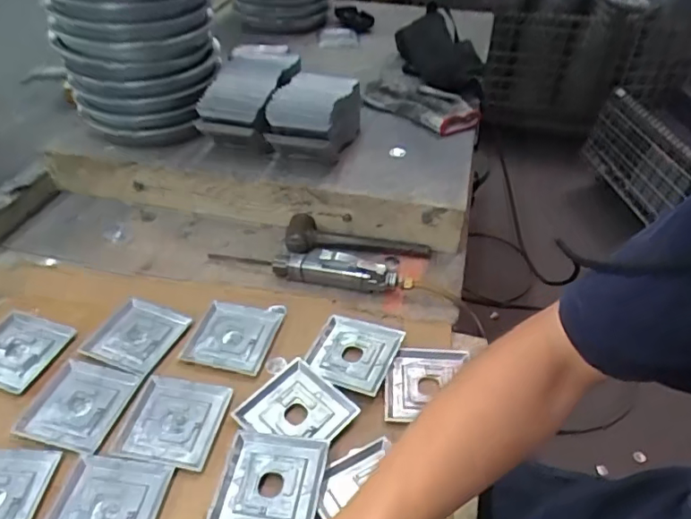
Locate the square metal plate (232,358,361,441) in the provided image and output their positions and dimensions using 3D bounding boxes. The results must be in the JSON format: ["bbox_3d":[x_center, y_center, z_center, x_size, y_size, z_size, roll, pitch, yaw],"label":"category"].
[{"bbox_3d":[-0.048,0.148,0.530,0.092,0.008,0.087,31,50,32],"label":"square metal plate"}]

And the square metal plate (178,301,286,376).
[{"bbox_3d":[-0.126,0.085,0.608,0.090,0.009,0.089,9,41,12],"label":"square metal plate"}]

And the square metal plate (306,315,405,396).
[{"bbox_3d":[0.008,0.099,0.584,0.087,0.011,0.089,16,43,19],"label":"square metal plate"}]

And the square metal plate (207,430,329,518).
[{"bbox_3d":[-0.066,0.193,0.470,0.089,0.014,0.089,6,41,8],"label":"square metal plate"}]

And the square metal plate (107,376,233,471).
[{"bbox_3d":[-0.169,0.154,0.528,0.096,0.005,0.088,7,41,9],"label":"square metal plate"}]

